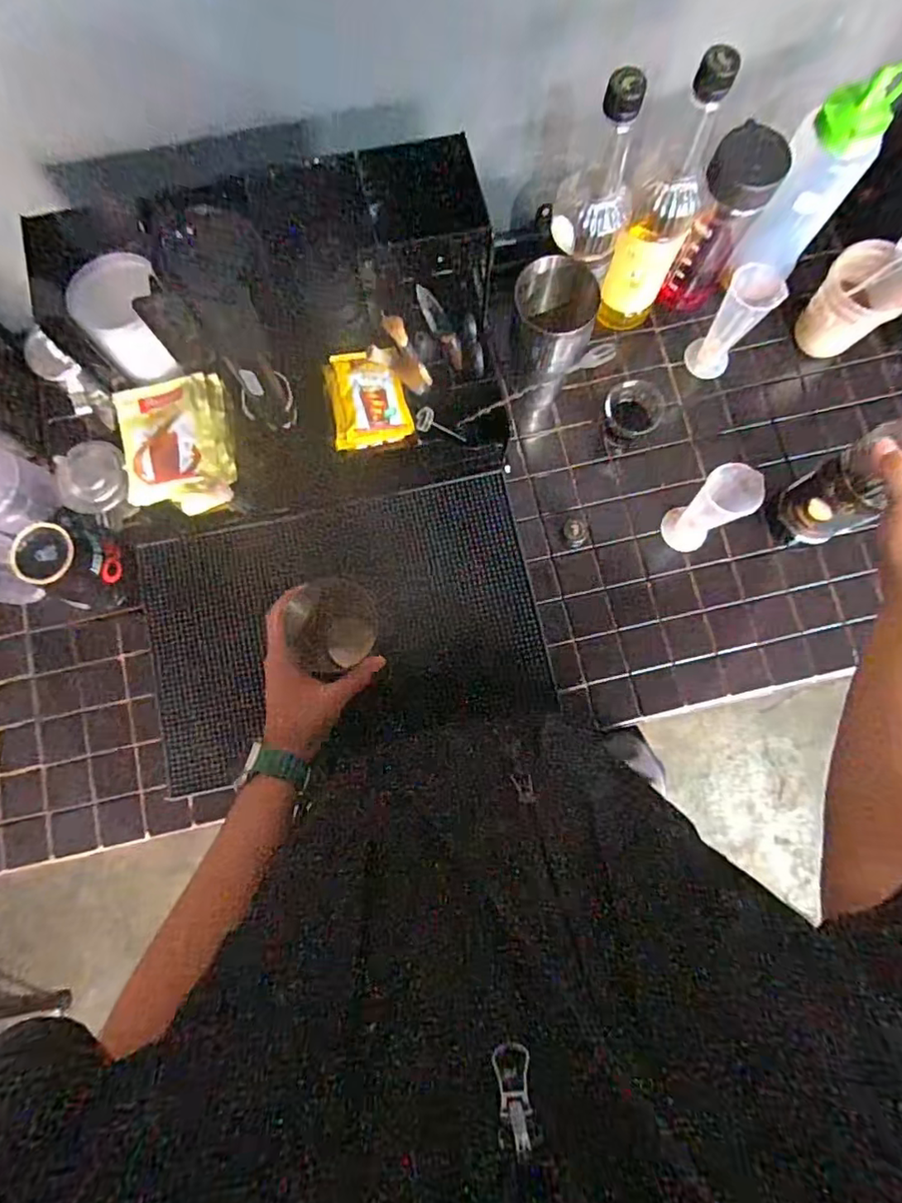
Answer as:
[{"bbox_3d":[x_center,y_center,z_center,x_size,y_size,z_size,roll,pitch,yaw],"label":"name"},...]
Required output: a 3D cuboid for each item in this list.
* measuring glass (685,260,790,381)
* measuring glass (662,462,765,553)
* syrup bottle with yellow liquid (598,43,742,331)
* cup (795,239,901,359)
[{"bbox_3d":[0.323,-0.319,0.649,0.067,0.120,0.051,-41,82,-6],"label":"measuring glass"},{"bbox_3d":[0.274,-0.097,0.607,0.048,0.128,0.053,-39,81,-6],"label":"measuring glass"},{"bbox_3d":[0.210,-0.383,0.580,0.063,0.278,0.066,0,80,1],"label":"syrup bottle with yellow liquid"},{"bbox_3d":[0.462,-0.345,0.647,0.090,0.098,0.085,0,80,1],"label":"cup"}]

